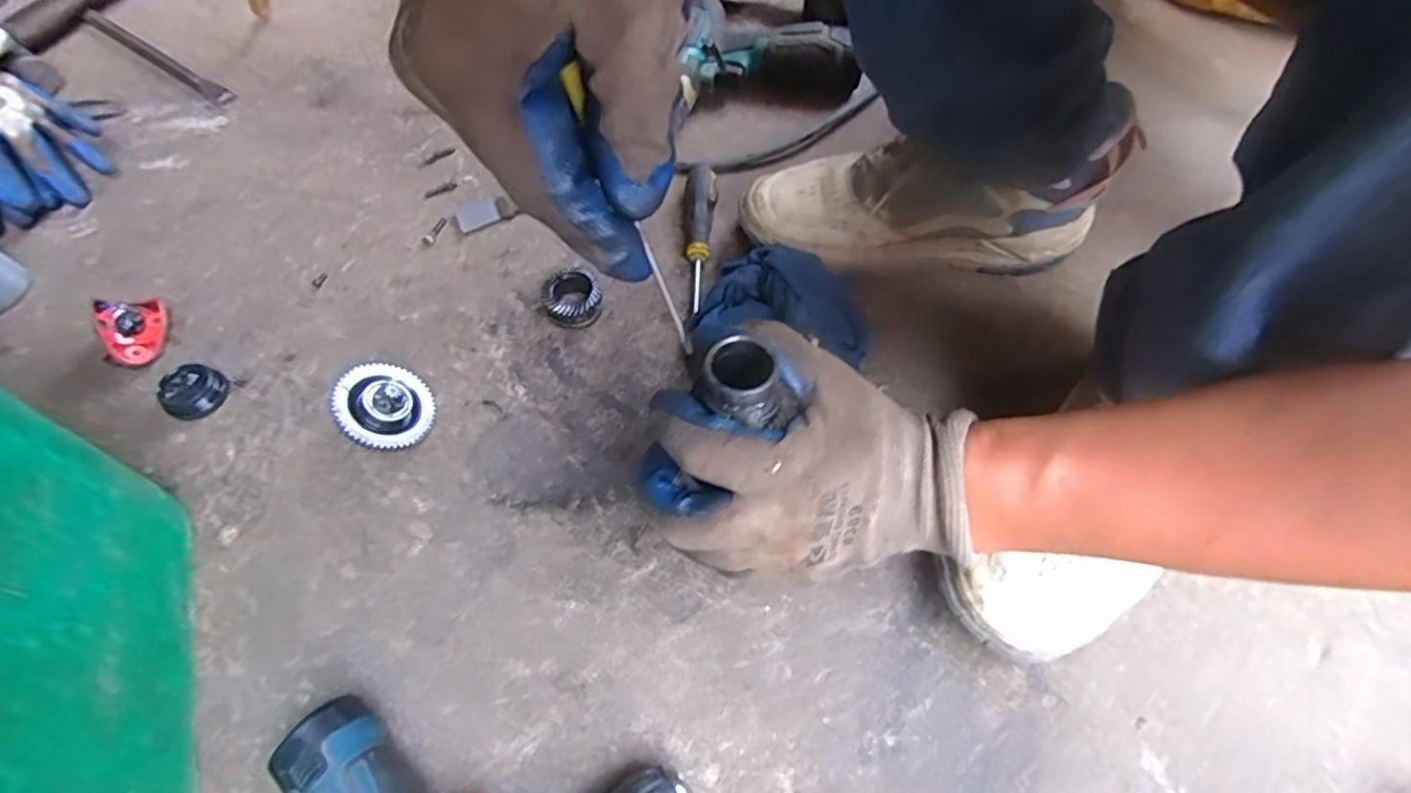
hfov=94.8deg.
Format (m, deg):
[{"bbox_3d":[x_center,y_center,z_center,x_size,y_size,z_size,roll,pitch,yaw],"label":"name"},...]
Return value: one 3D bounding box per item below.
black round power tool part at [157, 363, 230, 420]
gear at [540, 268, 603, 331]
[{"bbox_3d":[-0.382,-0.003,0.483,0.040,0.019,0.040,0,63,-1],"label":"black round power tool part"},{"bbox_3d":[-0.106,-0.077,0.515,0.043,0.028,0.042,0,63,-1],"label":"gear"}]

